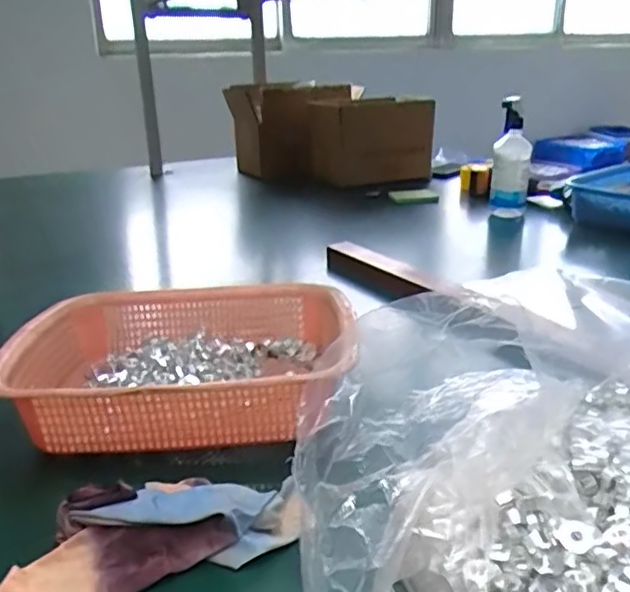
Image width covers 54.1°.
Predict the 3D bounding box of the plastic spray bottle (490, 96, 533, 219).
[{"bbox_3d":[0.358,-0.245,1.120,0.067,0.209,0.068,4,23,13],"label":"plastic spray bottle"}]

